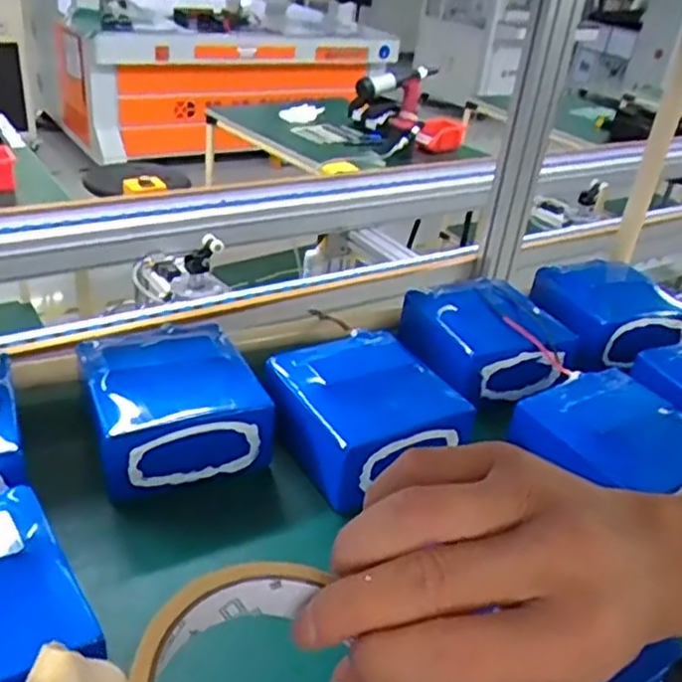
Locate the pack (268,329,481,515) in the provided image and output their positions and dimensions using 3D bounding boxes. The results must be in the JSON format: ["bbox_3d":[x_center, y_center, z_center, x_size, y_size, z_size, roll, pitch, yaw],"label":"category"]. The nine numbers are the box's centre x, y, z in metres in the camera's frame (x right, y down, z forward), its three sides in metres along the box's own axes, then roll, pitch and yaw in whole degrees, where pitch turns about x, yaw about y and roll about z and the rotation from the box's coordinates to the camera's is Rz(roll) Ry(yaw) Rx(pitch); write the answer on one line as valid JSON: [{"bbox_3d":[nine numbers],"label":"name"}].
[{"bbox_3d":[0.018,0.064,0.661,0.153,0.073,0.153,-14,37,-30],"label":"pack"}]

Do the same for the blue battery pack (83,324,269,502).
[{"bbox_3d":[-0.153,0.058,0.637,0.147,0.093,0.141,-9,35,-25],"label":"blue battery pack"}]

